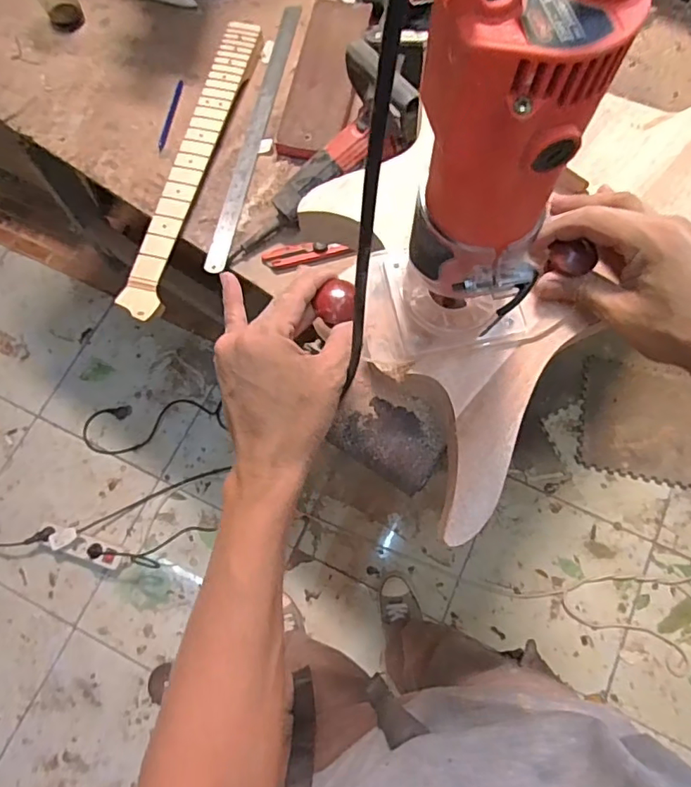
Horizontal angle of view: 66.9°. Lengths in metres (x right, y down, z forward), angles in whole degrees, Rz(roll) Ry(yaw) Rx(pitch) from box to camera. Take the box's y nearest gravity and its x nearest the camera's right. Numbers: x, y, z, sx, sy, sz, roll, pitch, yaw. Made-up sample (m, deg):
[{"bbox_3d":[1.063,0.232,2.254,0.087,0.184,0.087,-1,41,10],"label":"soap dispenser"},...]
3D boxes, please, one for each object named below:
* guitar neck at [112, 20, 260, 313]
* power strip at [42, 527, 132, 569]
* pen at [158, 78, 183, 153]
[{"bbox_3d":[-0.225,-0.361,0.796,0.063,0.024,0.535,13,75,5],"label":"guitar neck"},{"bbox_3d":[-0.649,0.387,1.312,0.222,0.043,0.064,17,75,6],"label":"power strip"},{"bbox_3d":[-0.280,-0.448,0.838,0.009,0.009,0.132,9,74,4],"label":"pen"}]

